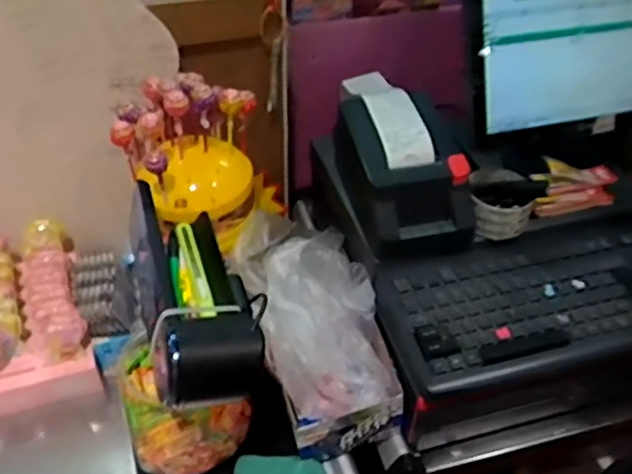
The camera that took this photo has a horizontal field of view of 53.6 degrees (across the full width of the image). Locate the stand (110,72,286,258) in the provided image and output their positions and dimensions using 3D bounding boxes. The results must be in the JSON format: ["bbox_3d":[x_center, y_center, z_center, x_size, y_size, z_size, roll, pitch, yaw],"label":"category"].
[{"bbox_3d":[-0.130,-0.078,0.706,0.127,0.189,0.153,35,52,30],"label":"stand"}]

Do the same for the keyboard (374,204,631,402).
[{"bbox_3d":[0.280,0.068,0.724,0.400,0.051,0.175,-11,44,-14],"label":"keyboard"}]

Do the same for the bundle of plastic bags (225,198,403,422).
[{"bbox_3d":[-0.007,0.082,0.725,0.156,0.108,0.248,-15,45,-17],"label":"bundle of plastic bags"}]

